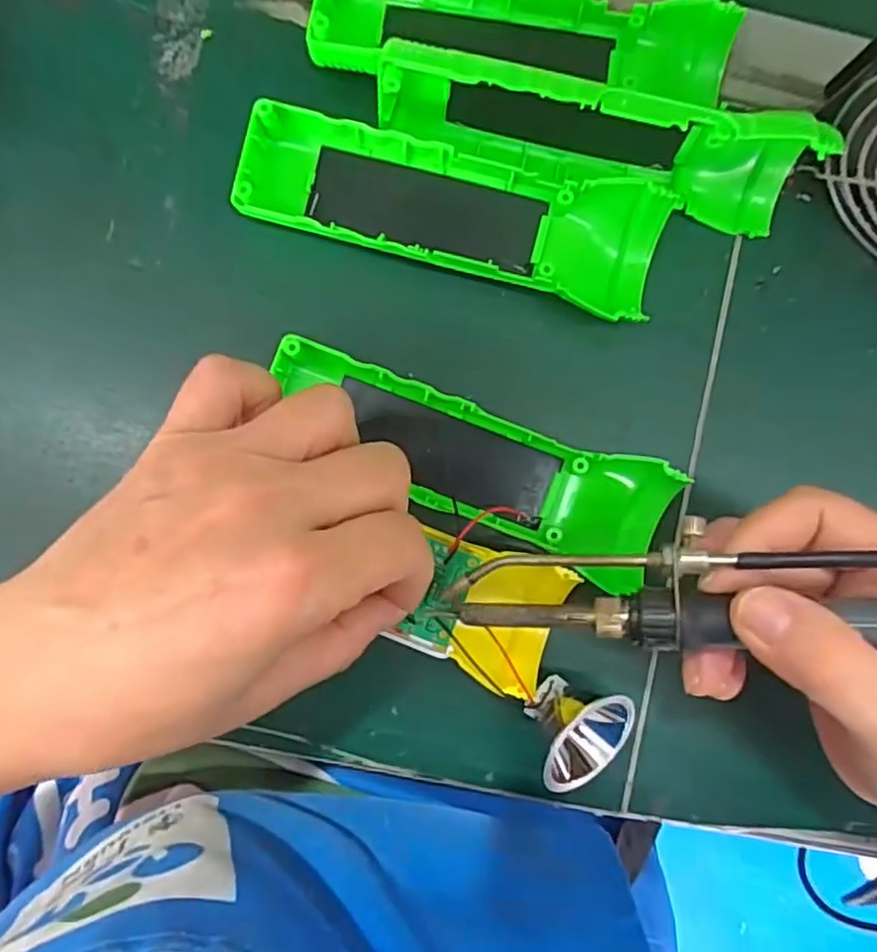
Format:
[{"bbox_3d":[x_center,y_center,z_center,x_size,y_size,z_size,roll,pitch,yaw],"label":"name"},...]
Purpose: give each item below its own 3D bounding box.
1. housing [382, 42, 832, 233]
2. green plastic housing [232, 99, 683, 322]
[{"bbox_3d":[0.060,-0.125,0.241,0.162,0.045,0.029,9,87,-4],"label":"housing"},{"bbox_3d":[0.006,-0.101,0.255,0.161,0.023,0.045,12,90,-3],"label":"green plastic housing"}]

